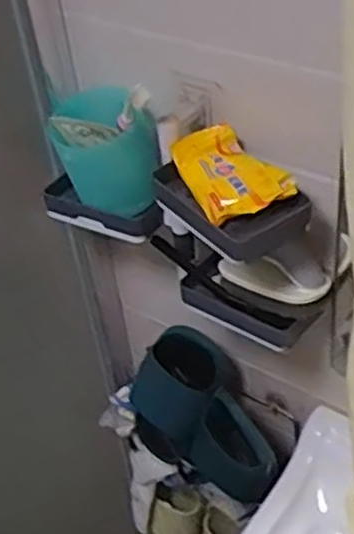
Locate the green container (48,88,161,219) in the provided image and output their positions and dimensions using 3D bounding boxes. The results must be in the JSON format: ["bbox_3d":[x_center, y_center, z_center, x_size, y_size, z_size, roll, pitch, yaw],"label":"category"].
[{"bbox_3d":[-0.072,-0.114,0.789,0.100,0.103,0.091,-12,41,-5],"label":"green container"}]

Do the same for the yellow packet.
[{"bbox_3d":[0.046,-0.089,0.696,0.074,0.030,0.115,-18,42,-11],"label":"yellow packet"}]

